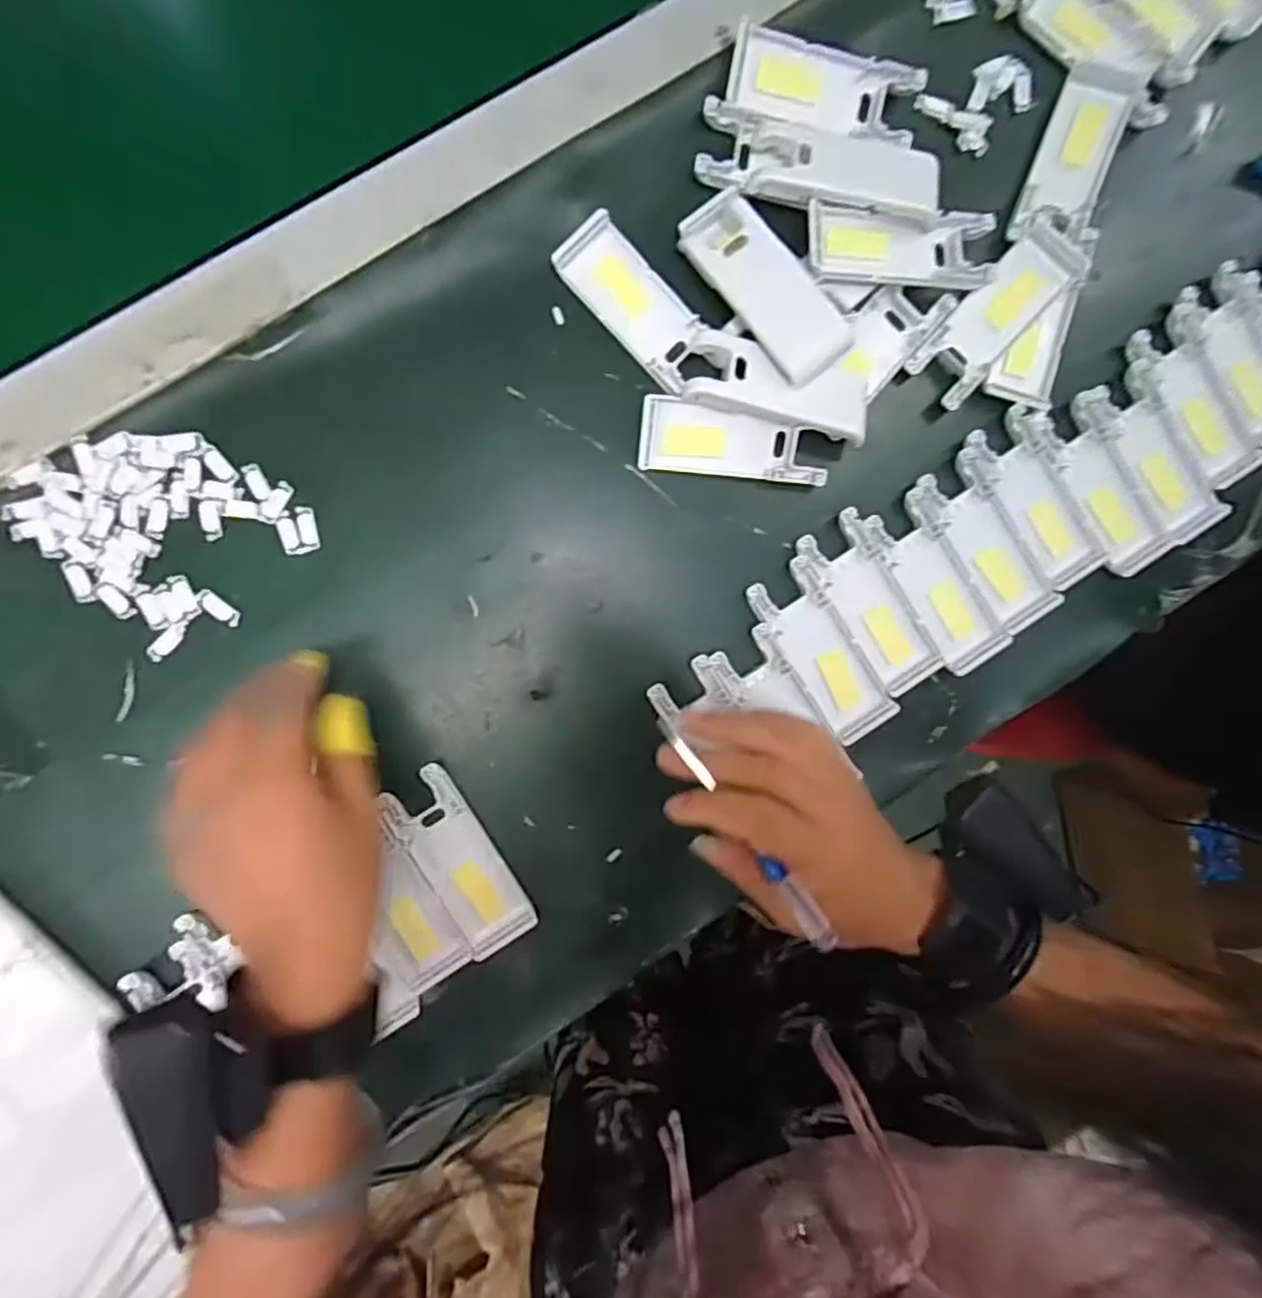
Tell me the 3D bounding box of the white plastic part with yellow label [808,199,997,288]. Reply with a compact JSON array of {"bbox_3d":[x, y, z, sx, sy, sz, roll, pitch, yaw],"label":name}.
[{"bbox_3d":[0.147,-0.221,0.372,0.102,0.017,0.040,0,93,-6],"label":"white plastic part with yellow label"}]

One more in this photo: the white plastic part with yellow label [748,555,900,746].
[{"bbox_3d":[0.111,0.000,0.382,0.041,0.015,0.102,-33,95,-4],"label":"white plastic part with yellow label"}]

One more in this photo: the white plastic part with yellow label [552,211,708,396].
[{"bbox_3d":[0.004,-0.188,0.369,0.039,0.012,0.094,-44,96,-3],"label":"white plastic part with yellow label"}]

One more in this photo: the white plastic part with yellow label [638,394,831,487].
[{"bbox_3d":[0.057,-0.114,0.373,0.103,0.020,0.036,4,92,-6],"label":"white plastic part with yellow label"}]

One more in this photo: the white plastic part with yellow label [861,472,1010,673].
[{"bbox_3d":[0.180,-0.041,0.388,0.048,0.008,0.105,-32,95,-4],"label":"white plastic part with yellow label"}]

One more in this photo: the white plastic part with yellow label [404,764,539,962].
[{"bbox_3d":[-0.094,0.117,0.369,0.038,0.012,0.103,-33,95,-4],"label":"white plastic part with yellow label"}]

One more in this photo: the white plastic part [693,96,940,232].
[{"bbox_3d":[0.103,-0.263,0.365,0.130,0.018,0.044,10,92,-6],"label":"white plastic part"}]

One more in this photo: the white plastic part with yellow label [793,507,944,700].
[{"bbox_3d":[0.135,-0.022,0.386,0.047,0.007,0.104,-31,95,-4],"label":"white plastic part with yellow label"}]

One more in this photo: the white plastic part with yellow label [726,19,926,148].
[{"bbox_3d":[0.105,-0.304,0.365,0.103,0.013,0.038,6,92,-6],"label":"white plastic part with yellow label"}]

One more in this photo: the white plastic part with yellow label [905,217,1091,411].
[{"bbox_3d":[0.211,-0.193,0.382,0.038,0.017,0.117,43,88,-6],"label":"white plastic part with yellow label"}]

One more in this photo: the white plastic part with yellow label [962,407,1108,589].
[{"bbox_3d":[0.238,-0.088,0.393,0.044,0.006,0.103,-35,96,-3],"label":"white plastic part with yellow label"}]

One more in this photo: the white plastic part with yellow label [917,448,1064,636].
[{"bbox_3d":[0.211,-0.064,0.393,0.040,0.015,0.103,-31,95,-4],"label":"white plastic part with yellow label"}]

